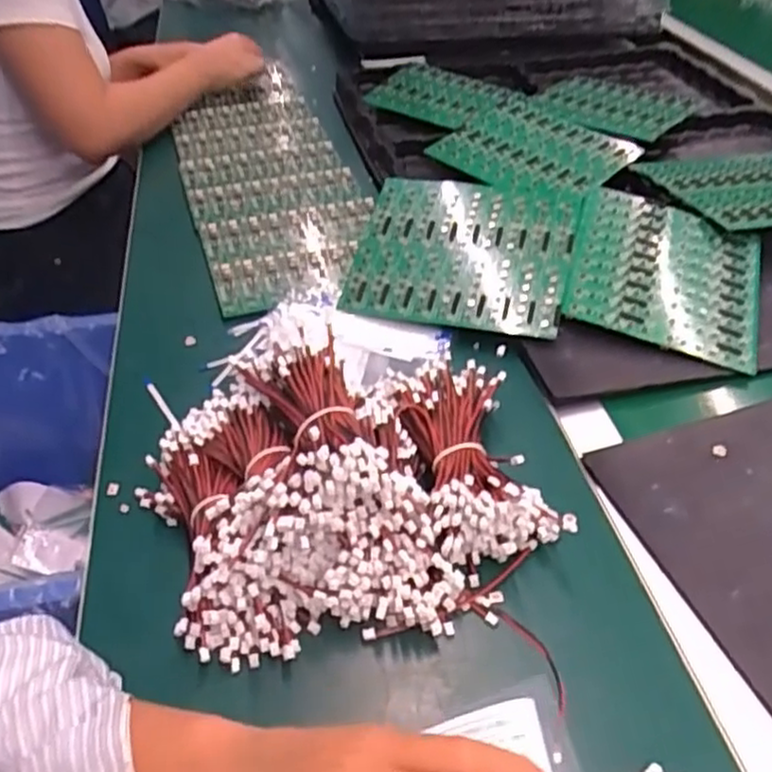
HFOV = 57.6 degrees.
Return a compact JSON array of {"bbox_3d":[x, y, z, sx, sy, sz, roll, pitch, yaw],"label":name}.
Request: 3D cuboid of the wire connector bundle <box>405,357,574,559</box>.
[{"bbox_3d":[0.062,0.045,0.498,0.096,0.050,0.157,-11,45,-11],"label":"wire connector bundle"}]

